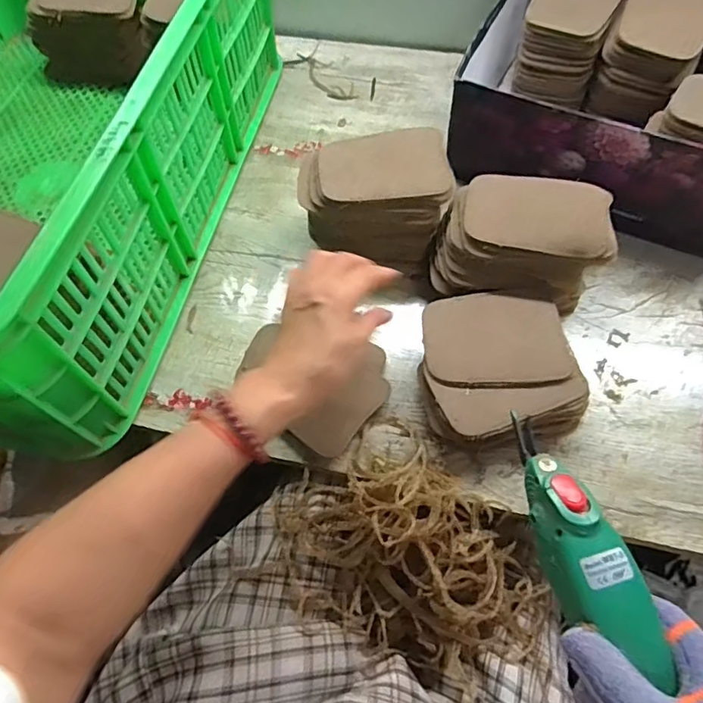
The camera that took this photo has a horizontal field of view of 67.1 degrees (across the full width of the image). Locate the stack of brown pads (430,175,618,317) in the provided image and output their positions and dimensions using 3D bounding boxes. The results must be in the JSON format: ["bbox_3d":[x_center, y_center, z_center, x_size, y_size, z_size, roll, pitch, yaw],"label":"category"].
[{"bbox_3d":[0.151,-0.091,0.498,0.148,0.101,0.105,8,62,7],"label":"stack of brown pads"}]

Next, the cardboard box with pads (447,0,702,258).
[{"bbox_3d":[0.287,-0.265,0.563,0.314,0.133,0.232,22,65,14],"label":"cardboard box with pads"}]

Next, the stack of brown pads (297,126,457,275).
[{"bbox_3d":[0.022,-0.144,0.535,0.144,0.104,0.100,-5,61,0],"label":"stack of brown pads"}]

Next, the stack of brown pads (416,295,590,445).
[{"bbox_3d":[0.123,0.018,0.466,0.126,0.051,0.127,-9,61,-2],"label":"stack of brown pads"}]

